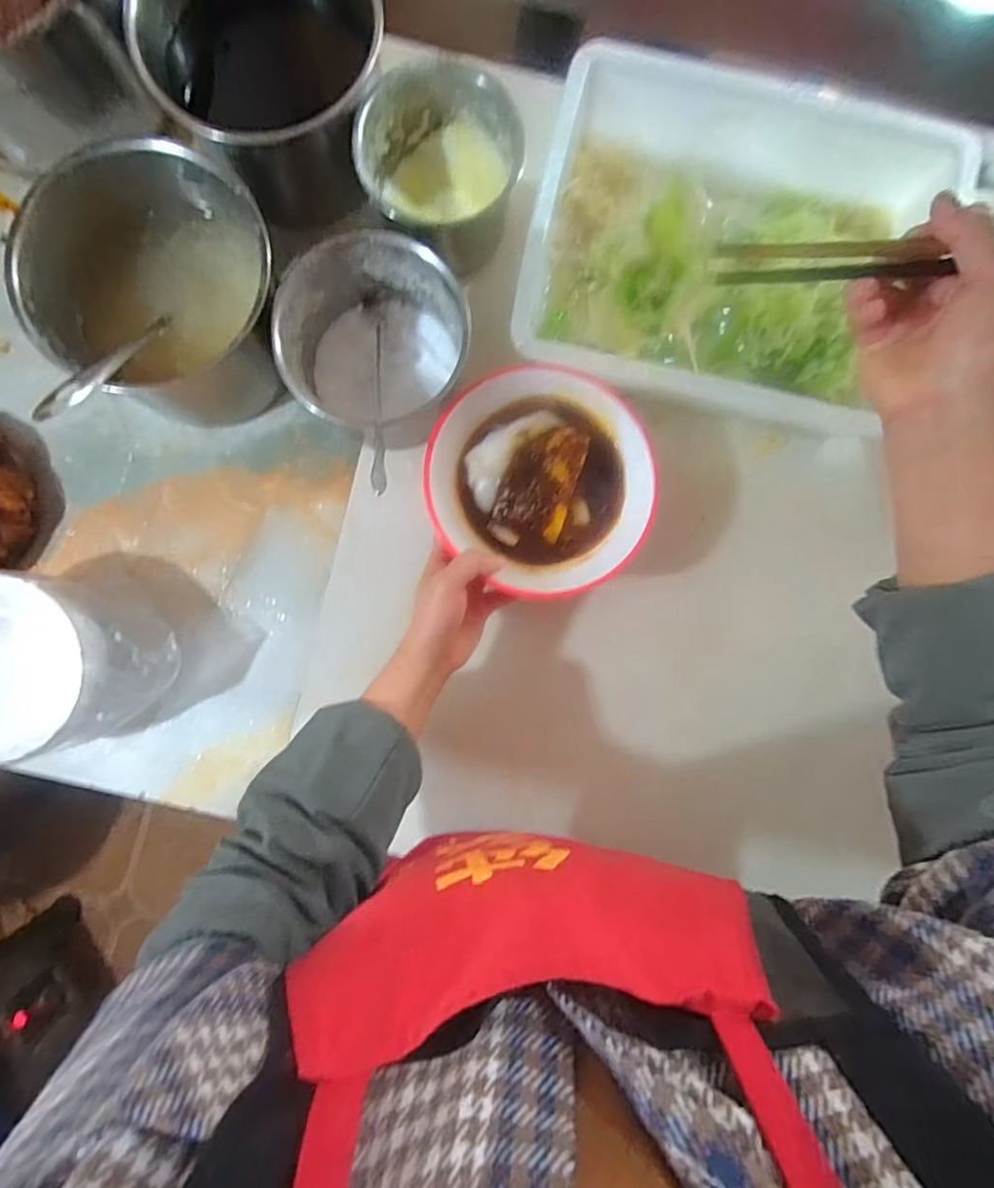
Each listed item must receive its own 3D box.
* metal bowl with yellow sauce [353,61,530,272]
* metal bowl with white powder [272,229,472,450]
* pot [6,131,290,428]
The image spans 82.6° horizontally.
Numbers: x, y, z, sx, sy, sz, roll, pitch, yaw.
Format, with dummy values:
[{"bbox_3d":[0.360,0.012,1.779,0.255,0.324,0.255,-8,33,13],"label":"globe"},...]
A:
[{"bbox_3d":[-0.051,-0.382,0.515,0.136,0.091,0.120,-19,88,-3],"label":"metal bowl with yellow sauce"},{"bbox_3d":[-0.108,-0.221,0.514,0.142,0.104,0.159,40,86,1],"label":"metal bowl with white powder"},{"bbox_3d":[-0.289,-0.263,0.503,0.194,0.127,0.194,0,87,-2],"label":"pot"}]

